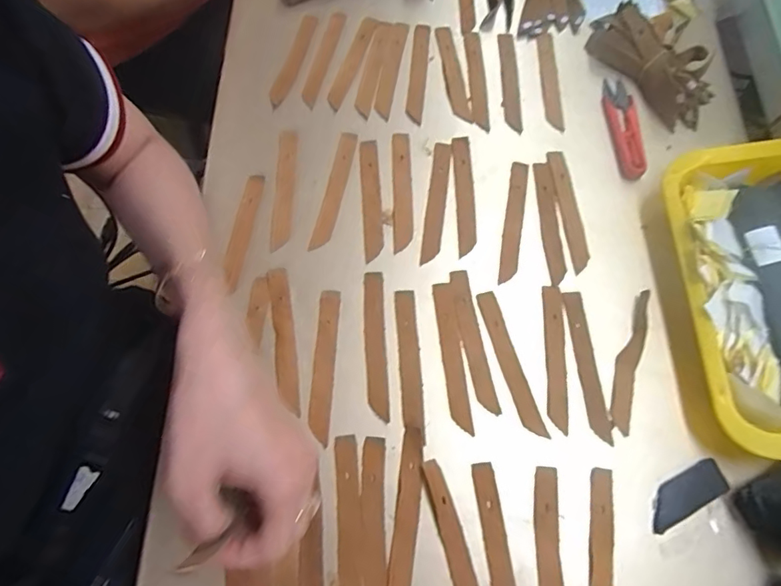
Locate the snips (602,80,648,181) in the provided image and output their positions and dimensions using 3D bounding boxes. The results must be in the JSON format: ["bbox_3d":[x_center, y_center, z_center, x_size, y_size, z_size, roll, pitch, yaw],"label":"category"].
[{"bbox_3d":[0.229,-0.163,0.488,0.029,0.007,0.116,-2,69,-2],"label":"snips"}]

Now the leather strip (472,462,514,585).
[{"bbox_3d":[0.077,0.188,0.356,0.015,0.004,0.122,-7,70,-4],"label":"leather strip"}]

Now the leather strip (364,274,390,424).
[{"bbox_3d":[-0.012,0.042,0.413,0.016,0.004,0.124,-2,69,-2],"label":"leather strip"}]

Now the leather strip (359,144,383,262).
[{"bbox_3d":[-0.017,-0.087,0.462,0.016,0.004,0.122,-2,72,-4],"label":"leather strip"}]

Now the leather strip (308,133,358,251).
[{"bbox_3d":[-0.052,-0.096,0.464,0.018,0.006,0.123,12,69,3],"label":"leather strip"}]

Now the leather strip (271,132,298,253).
[{"bbox_3d":[-0.099,-0.098,0.463,0.018,0.006,0.126,0,69,-1],"label":"leather strip"}]

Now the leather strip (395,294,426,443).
[{"bbox_3d":[0.016,0.056,0.407,0.017,0.005,0.122,-3,67,-3],"label":"leather strip"}]

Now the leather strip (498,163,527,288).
[{"bbox_3d":[0.113,-0.066,0.457,0.016,0.005,0.122,10,69,2],"label":"leather strip"}]

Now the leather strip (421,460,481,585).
[{"bbox_3d":[0.046,0.181,0.354,0.019,0.005,0.117,-14,70,-7],"label":"leather strip"}]

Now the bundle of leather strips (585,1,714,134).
[{"bbox_3d":[0.264,-0.236,0.501,0.062,0.033,0.145,-33,74,-13],"label":"bundle of leather strips"}]

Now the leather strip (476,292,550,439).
[{"bbox_3d":[0.099,0.057,0.406,0.017,0.004,0.123,-15,70,-7],"label":"leather strip"}]

